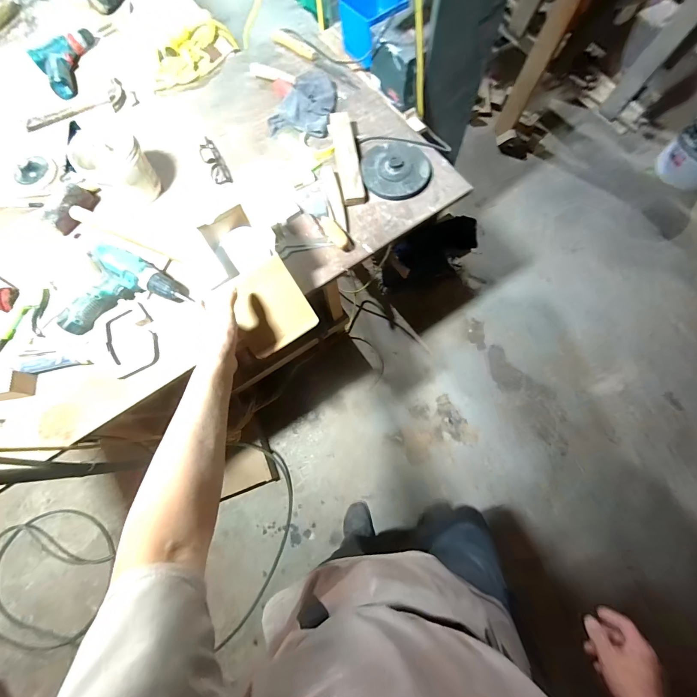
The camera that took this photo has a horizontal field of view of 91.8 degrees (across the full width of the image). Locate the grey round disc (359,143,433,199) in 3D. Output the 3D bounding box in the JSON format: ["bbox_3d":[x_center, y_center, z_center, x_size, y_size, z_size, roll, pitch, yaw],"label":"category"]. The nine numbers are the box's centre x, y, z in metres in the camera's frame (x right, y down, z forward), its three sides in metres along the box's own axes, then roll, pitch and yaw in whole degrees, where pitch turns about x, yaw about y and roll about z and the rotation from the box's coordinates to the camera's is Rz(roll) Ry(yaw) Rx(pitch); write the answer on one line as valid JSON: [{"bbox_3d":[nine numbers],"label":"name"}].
[{"bbox_3d":[0.105,-0.392,0.741,0.148,0.038,0.143,0,73,2],"label":"grey round disc"}]

